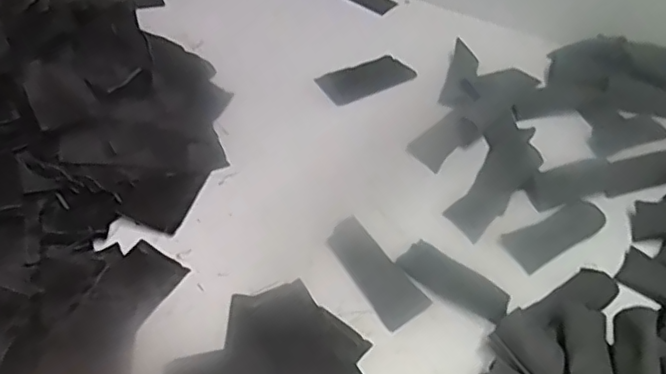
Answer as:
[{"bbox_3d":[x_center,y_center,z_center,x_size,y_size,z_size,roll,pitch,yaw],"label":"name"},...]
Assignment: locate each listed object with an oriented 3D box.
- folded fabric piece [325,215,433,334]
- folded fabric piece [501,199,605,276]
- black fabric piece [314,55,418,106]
[{"bbox_3d":[0.036,0.073,0.530,0.044,0.010,0.107,-26,57,-27],"label":"folded fabric piece"},{"bbox_3d":[0.215,0.045,0.581,0.110,0.009,0.040,-22,55,-24],"label":"folded fabric piece"},{"bbox_3d":[0.040,-0.131,0.727,0.114,0.004,0.054,-22,55,-24],"label":"black fabric piece"}]

